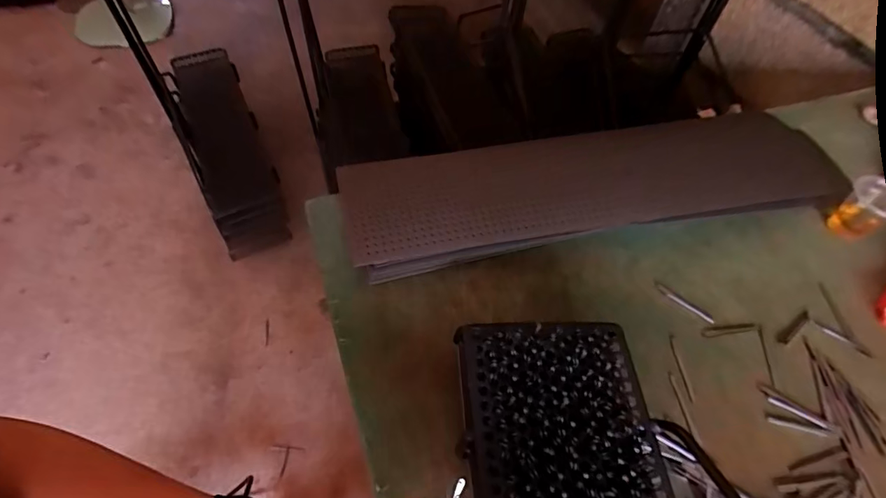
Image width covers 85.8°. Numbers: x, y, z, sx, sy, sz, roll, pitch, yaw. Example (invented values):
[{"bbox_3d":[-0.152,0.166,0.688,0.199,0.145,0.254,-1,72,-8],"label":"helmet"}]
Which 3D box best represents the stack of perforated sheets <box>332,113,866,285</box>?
[{"bbox_3d":[0.202,-0.083,0.602,0.641,0.059,0.149,-9,56,-12],"label":"stack of perforated sheets"}]

